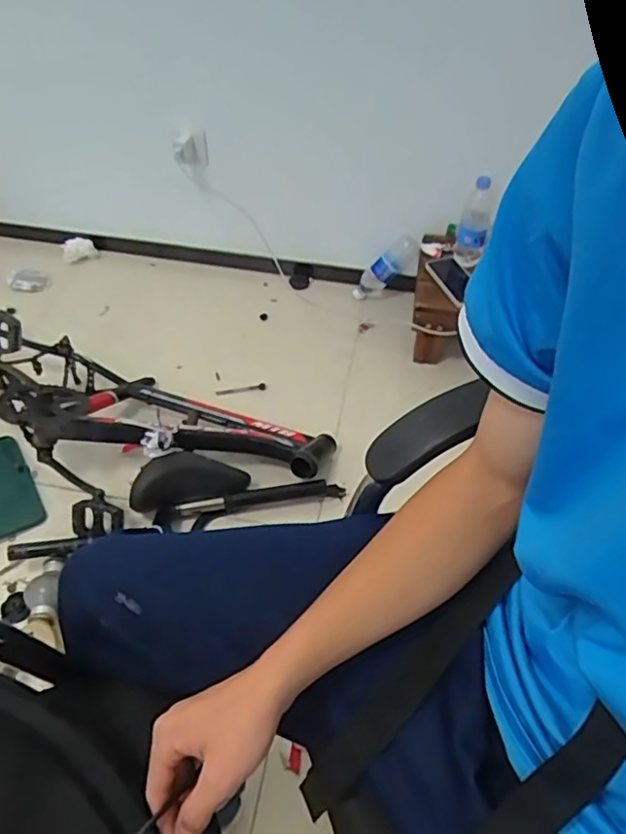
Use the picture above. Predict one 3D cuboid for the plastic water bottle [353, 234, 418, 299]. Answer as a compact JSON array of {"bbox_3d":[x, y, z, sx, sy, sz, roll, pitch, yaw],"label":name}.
[{"bbox_3d":[0.192,-0.404,1.609,0.066,0.214,0.062,24,35,-39],"label":"plastic water bottle"}]

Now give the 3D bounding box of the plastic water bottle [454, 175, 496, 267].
[{"bbox_3d":[0.374,-0.453,1.392,0.073,0.212,0.067,17,51,11],"label":"plastic water bottle"}]

